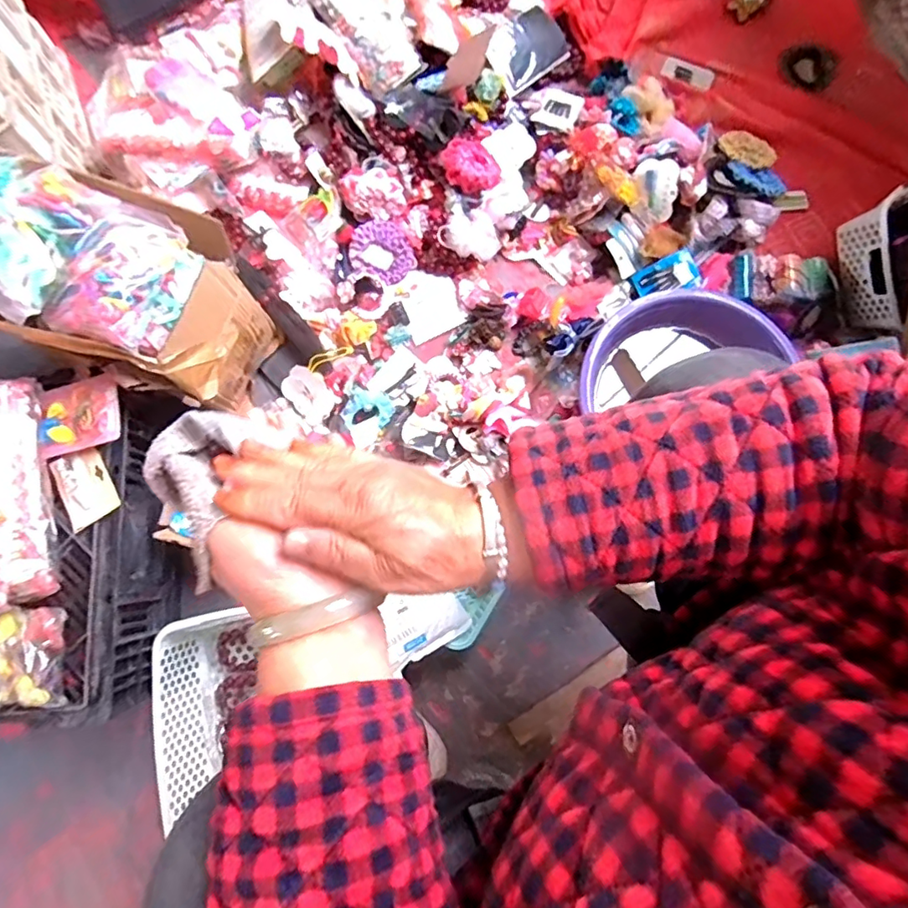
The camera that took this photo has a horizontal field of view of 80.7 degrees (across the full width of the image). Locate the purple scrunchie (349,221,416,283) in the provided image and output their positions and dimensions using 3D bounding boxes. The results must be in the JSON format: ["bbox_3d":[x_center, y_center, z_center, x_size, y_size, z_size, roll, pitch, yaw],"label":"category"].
[{"bbox_3d":[-0.114,-0.312,0.832,0.088,0.015,0.095,-33,98,-4],"label":"purple scrunchie"}]

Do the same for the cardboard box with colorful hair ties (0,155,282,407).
[{"bbox_3d":[-0.370,-0.172,0.627,0.230,0.279,0.177,20,80,3],"label":"cardboard box with colorful hair ties"}]

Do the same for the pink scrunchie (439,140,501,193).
[{"bbox_3d":[0.028,-0.435,0.819,0.077,0.049,0.077,-21,81,-5],"label":"pink scrunchie"}]

